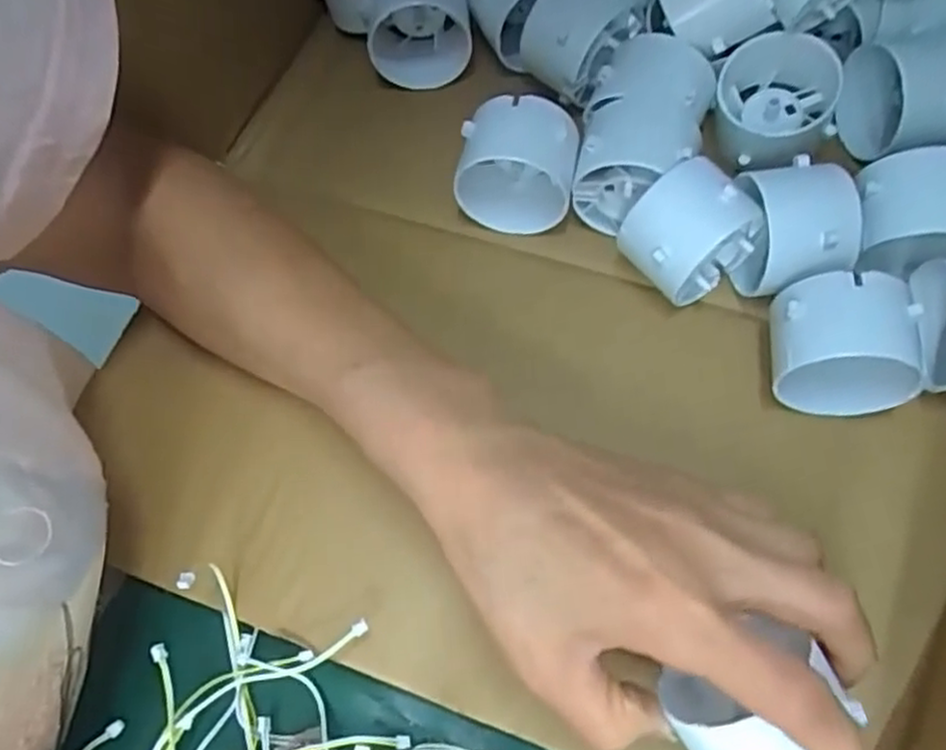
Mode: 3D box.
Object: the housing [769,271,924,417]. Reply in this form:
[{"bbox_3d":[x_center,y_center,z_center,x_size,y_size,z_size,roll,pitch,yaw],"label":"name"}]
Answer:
[{"bbox_3d":[0.134,-0.012,0.264,0.049,0.041,0.039,2,66,1],"label":"housing"}]

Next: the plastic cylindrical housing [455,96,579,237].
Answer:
[{"bbox_3d":[0.019,-0.090,0.313,0.047,0.050,0.032,8,67,4],"label":"plastic cylindrical housing"}]

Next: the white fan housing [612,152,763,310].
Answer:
[{"bbox_3d":[0.082,-0.053,0.288,0.041,0.050,0.037,-34,70,-13],"label":"white fan housing"}]

